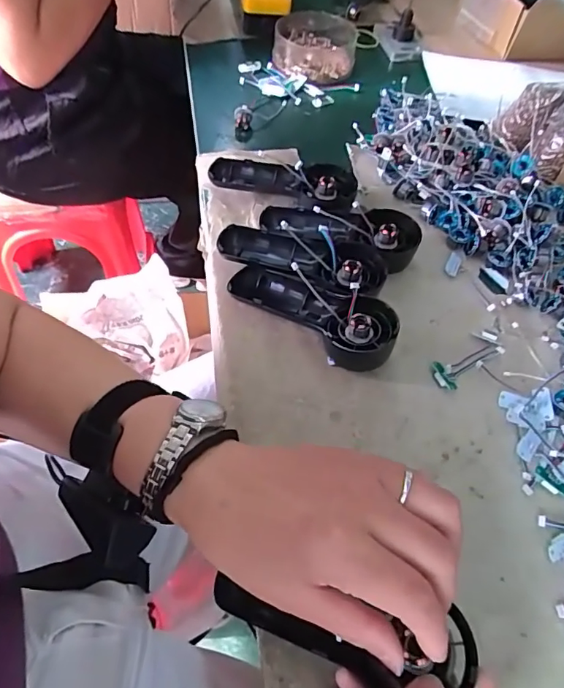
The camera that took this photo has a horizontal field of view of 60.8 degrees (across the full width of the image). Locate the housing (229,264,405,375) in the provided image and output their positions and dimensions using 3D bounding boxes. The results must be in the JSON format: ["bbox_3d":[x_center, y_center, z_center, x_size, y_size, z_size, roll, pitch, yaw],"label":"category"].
[{"bbox_3d":[0.023,-0.028,0.411,0.150,0.034,0.059,23,58,10],"label":"housing"}]

